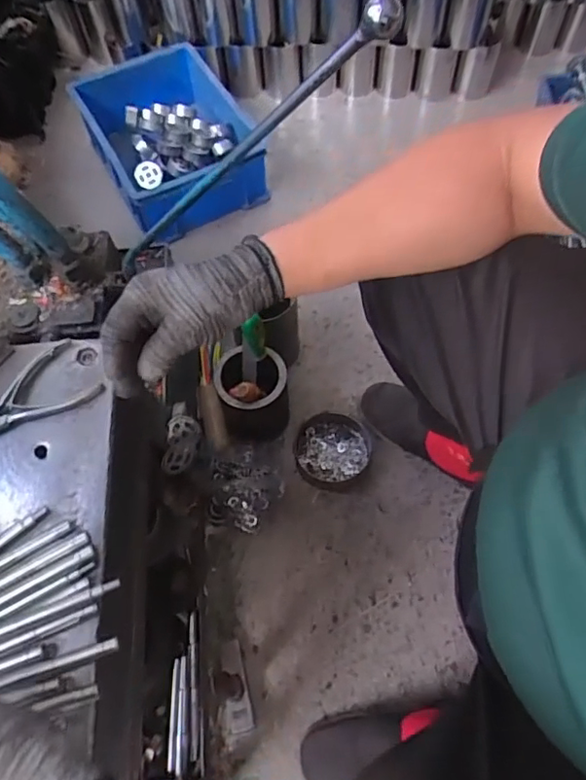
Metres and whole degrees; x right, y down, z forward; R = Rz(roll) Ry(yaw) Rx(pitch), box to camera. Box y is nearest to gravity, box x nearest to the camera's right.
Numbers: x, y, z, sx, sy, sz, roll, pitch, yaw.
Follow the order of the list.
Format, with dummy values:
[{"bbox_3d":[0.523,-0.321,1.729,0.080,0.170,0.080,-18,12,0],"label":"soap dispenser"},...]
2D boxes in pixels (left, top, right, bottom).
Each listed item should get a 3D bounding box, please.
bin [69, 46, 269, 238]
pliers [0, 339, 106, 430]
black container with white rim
[{"bbox_3d":[-0.261,-0.546,1.244,0.308,0.145,0.406,-27,65,-10],"label":"bin"},{"bbox_3d":[-0.251,0.017,0.526,0.137,0.014,0.071,-42,68,-17],"label":"pliers"},{"bbox_3d":[-0.061,0.009,0.918,0.109,0.164,0.097,-12,63,-3],"label":"black container with white rim"}]

